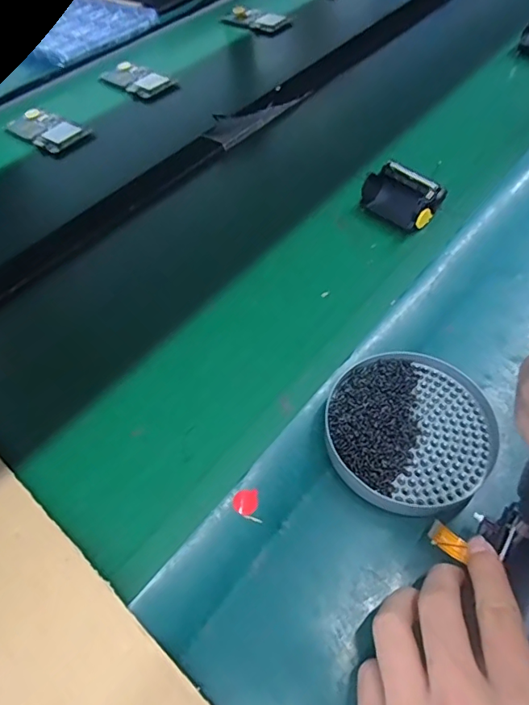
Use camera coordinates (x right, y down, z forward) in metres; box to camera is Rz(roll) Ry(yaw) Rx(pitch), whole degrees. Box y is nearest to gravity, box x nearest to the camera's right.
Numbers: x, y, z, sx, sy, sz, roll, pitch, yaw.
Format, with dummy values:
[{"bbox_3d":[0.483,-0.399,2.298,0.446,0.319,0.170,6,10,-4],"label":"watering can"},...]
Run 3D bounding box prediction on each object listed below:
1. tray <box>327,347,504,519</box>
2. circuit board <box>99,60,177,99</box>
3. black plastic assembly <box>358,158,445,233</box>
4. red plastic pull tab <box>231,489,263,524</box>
[{"bbox_3d":[0.100,0.053,0.336,0.112,0.023,0.111,-2,53,3],"label":"tray"},{"bbox_3d":[-0.188,-0.405,0.712,0.115,0.012,0.063,30,61,25],"label":"circuit board"},{"bbox_3d":[0.136,-0.157,0.481,0.047,0.031,0.073,-40,60,-23],"label":"black plastic assembly"},{"bbox_3d":[-0.012,0.101,0.316,0.017,0.004,0.022,-7,53,0],"label":"red plastic pull tab"}]

